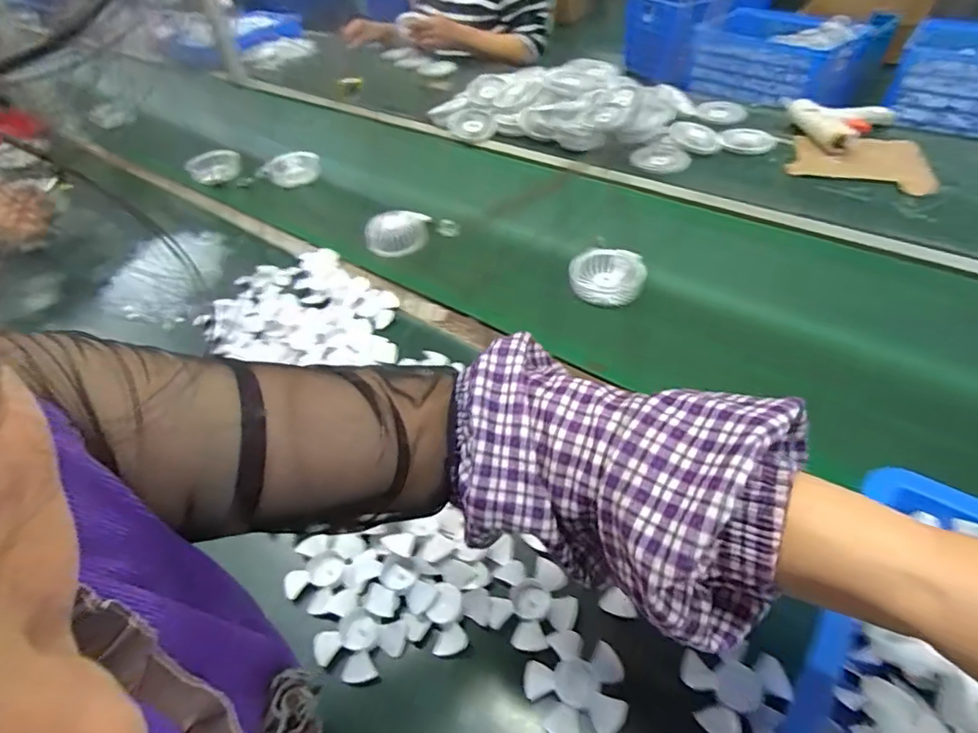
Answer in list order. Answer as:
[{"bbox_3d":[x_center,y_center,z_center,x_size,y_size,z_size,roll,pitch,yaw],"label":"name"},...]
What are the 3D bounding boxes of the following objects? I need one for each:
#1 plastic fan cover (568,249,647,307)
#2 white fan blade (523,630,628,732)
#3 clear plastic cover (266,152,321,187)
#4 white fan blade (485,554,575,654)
[{"bbox_3d":[0.157,-0.118,0.708,0.092,0.041,0.088,15,50,19],"label":"plastic fan cover"},{"bbox_3d":[0.065,0.236,0.395,0.069,0.019,0.070,-3,46,3],"label":"white fan blade"},{"bbox_3d":[-0.373,-0.381,1.024,0.091,0.024,0.087,4,47,10],"label":"clear plastic cover"},{"bbox_3d":[0.036,0.193,0.434,0.067,0.010,0.070,4,47,10],"label":"white fan blade"}]

